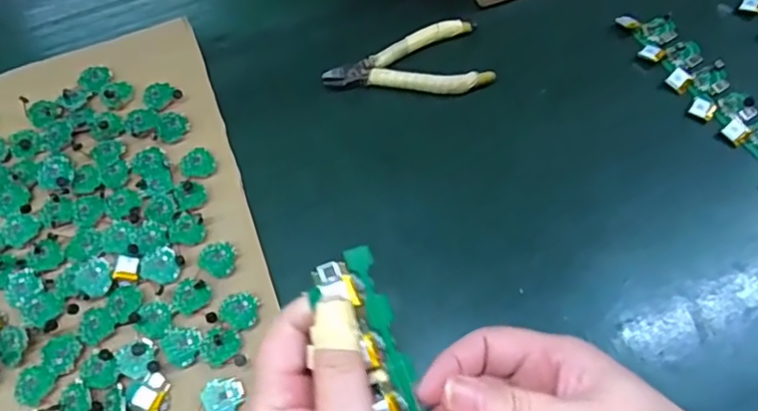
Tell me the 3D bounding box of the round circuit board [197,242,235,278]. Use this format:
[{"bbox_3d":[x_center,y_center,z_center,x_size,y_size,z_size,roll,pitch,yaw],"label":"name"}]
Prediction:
[{"bbox_3d":[-0.107,0.036,0.387,0.024,0.004,0.024,-1,66,2],"label":"round circuit board"}]

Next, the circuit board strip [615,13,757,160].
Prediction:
[{"bbox_3d":[0.259,-0.061,0.418,0.042,0.014,0.225,-26,67,-9],"label":"circuit board strip"}]

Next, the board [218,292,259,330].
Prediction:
[{"bbox_3d":[-0.089,0.067,0.376,0.025,0.004,0.022,24,69,12],"label":"board"}]

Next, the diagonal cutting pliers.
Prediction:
[{"bbox_3d":[0.025,-0.102,0.449,0.120,0.010,0.063,-23,67,-8],"label":"diagonal cutting pliers"}]

